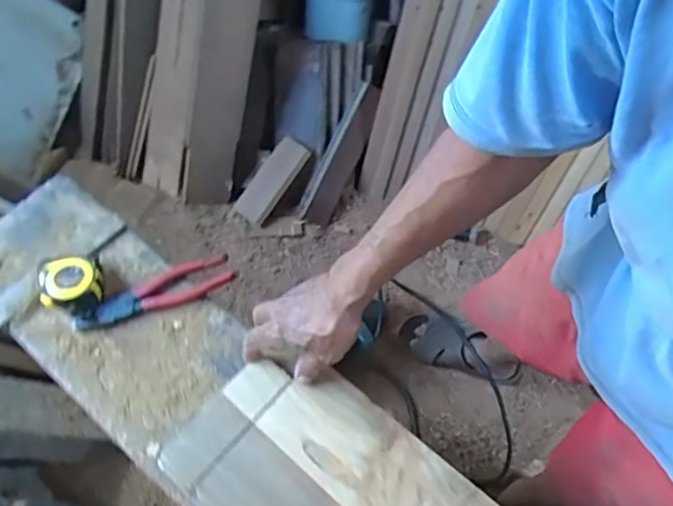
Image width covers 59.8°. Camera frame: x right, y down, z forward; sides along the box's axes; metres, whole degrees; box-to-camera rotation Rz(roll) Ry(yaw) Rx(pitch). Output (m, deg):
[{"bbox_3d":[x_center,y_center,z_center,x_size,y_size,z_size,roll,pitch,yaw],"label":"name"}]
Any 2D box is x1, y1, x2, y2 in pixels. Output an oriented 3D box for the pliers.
[{"bbox_3d":[-0.224,0.047,0.719,0.191,0.015,0.049,-16,59,-11],"label":"pliers"}]

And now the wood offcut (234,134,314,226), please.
[{"bbox_3d":[-0.156,-0.180,1.442,0.081,0.016,0.224,35,86,3],"label":"wood offcut"}]

